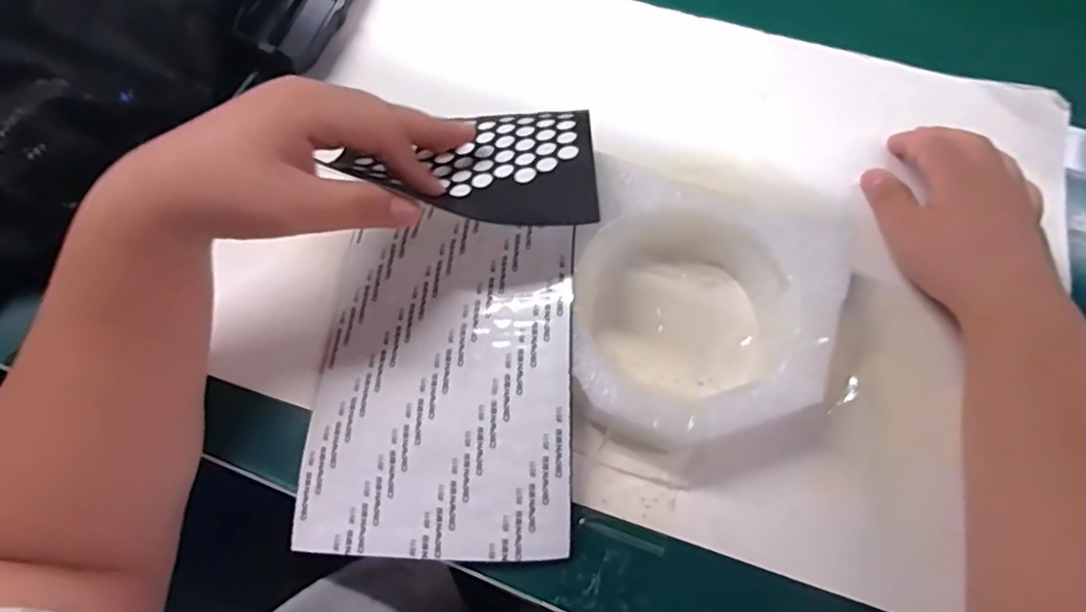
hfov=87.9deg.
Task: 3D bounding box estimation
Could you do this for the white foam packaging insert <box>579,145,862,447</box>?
[{"bbox_3d":[0.072,0.000,0.296,0.147,0.039,0.143,20,68,8],"label":"white foam packaging insert"}]

